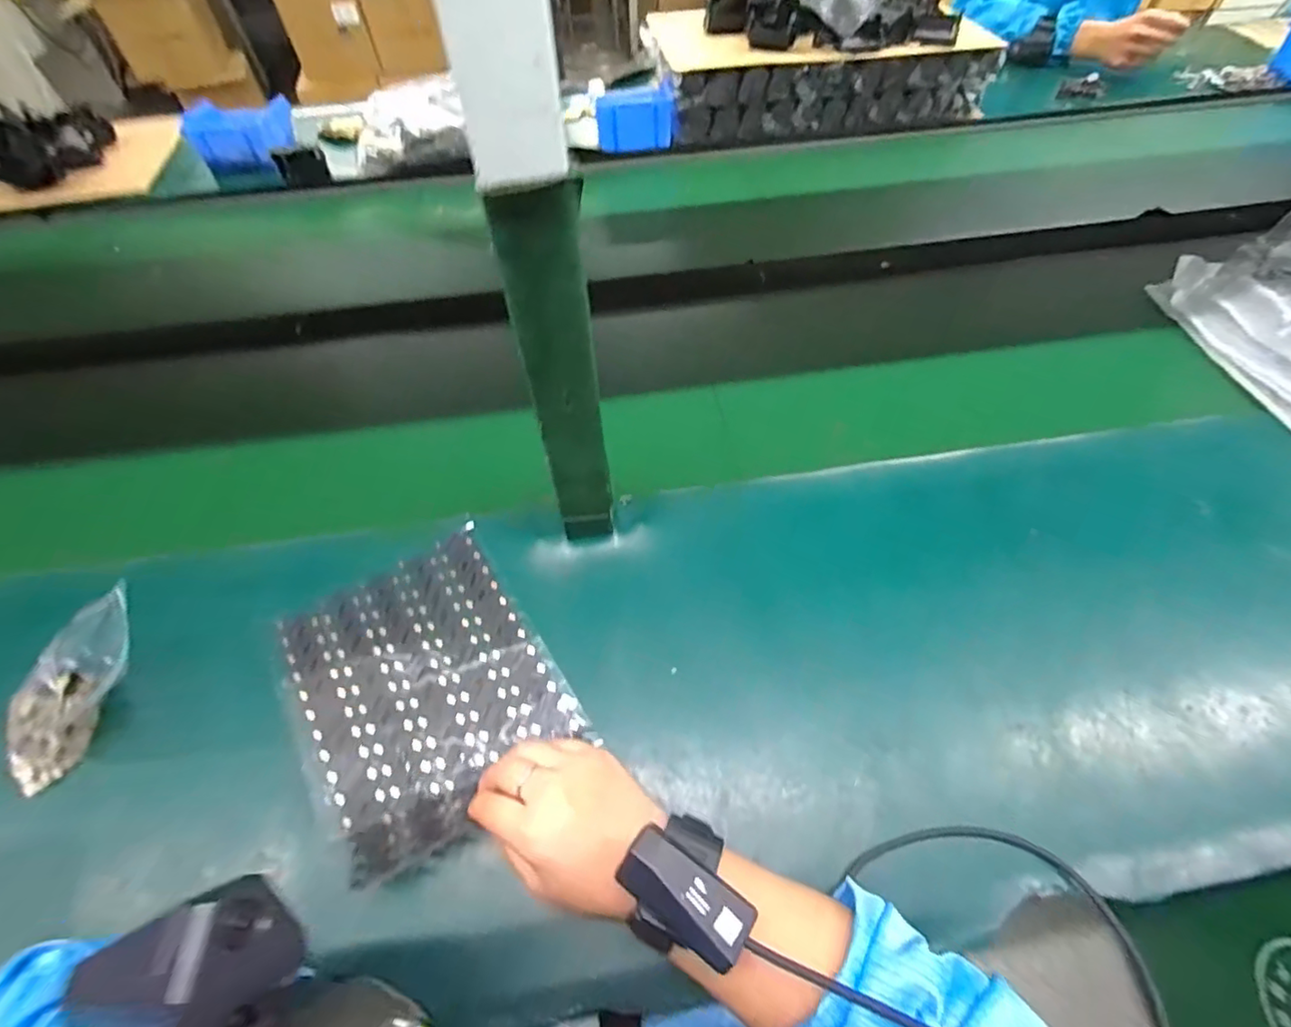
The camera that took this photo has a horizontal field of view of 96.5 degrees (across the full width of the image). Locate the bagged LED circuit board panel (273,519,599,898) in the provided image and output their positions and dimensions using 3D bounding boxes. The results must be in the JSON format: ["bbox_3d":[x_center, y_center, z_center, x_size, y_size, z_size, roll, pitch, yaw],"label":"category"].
[{"bbox_3d":[-0.158,0.120,0.416,0.161,0.012,0.205,-28,61,-21],"label":"bagged LED circuit board panel"}]

